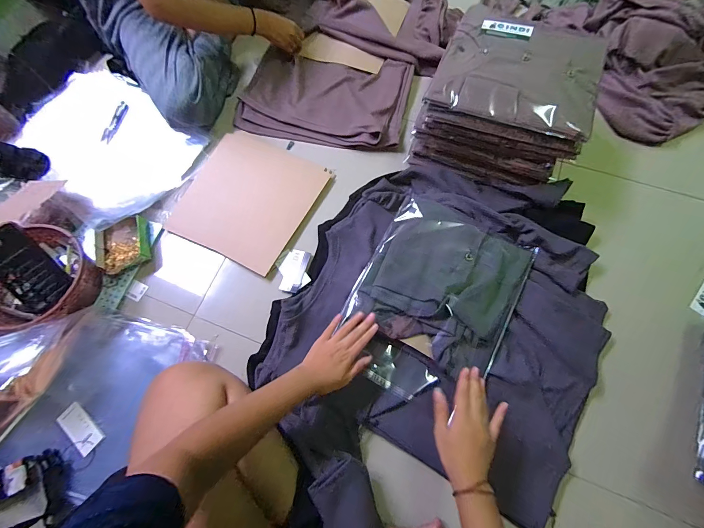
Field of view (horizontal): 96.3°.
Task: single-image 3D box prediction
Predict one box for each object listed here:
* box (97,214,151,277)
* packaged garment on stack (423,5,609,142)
[{"bbox_3d":[-0.463,-0.041,0.637,0.096,0.030,0.106,-19,69,-5],"label":"box"},{"bbox_3d":[0.304,-0.357,0.567,0.271,0.030,0.246,22,73,9],"label":"packaged garment on stack"}]

